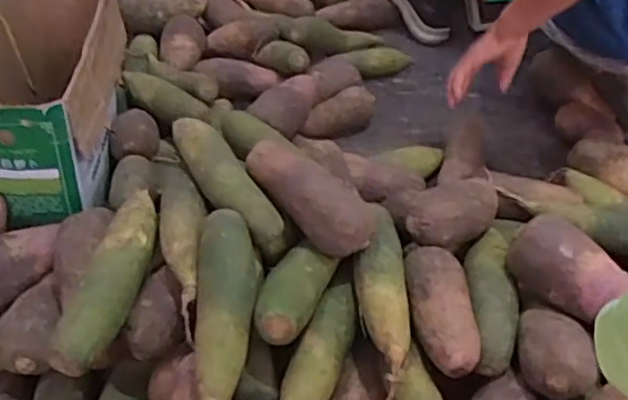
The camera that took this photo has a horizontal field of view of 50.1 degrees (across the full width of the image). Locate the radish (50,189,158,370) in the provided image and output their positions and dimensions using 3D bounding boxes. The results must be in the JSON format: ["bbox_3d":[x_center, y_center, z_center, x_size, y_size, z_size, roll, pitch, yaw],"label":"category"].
[{"bbox_3d":[-0.209,0.084,0.691,0.056,0.056,0.196,31,59,-17],"label":"radish"}]

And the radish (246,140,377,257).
[{"bbox_3d":[-0.006,-0.005,0.737,0.071,0.067,0.160,-33,55,-31],"label":"radish"}]

